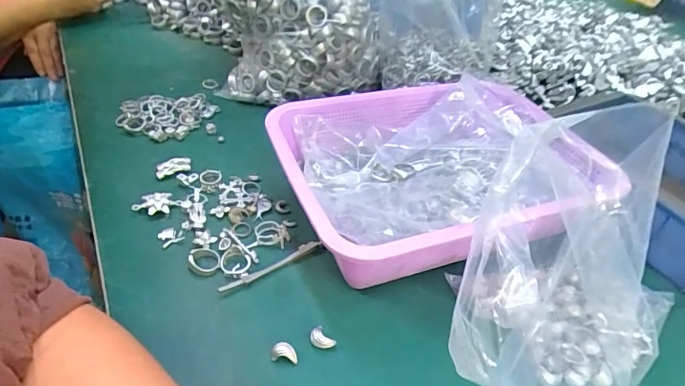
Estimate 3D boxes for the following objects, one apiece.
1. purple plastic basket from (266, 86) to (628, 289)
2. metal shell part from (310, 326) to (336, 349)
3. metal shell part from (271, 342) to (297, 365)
[{"bbox_3d":[0.084,-0.017,0.449,0.286,0.082,0.230,-11,43,-16],"label":"purple plastic basket"},{"bbox_3d":[-0.016,0.113,0.347,0.019,0.011,0.013,32,48,29],"label":"metal shell part"},{"bbox_3d":[-0.043,0.118,0.334,0.020,0.013,0.010,8,41,5],"label":"metal shell part"}]

